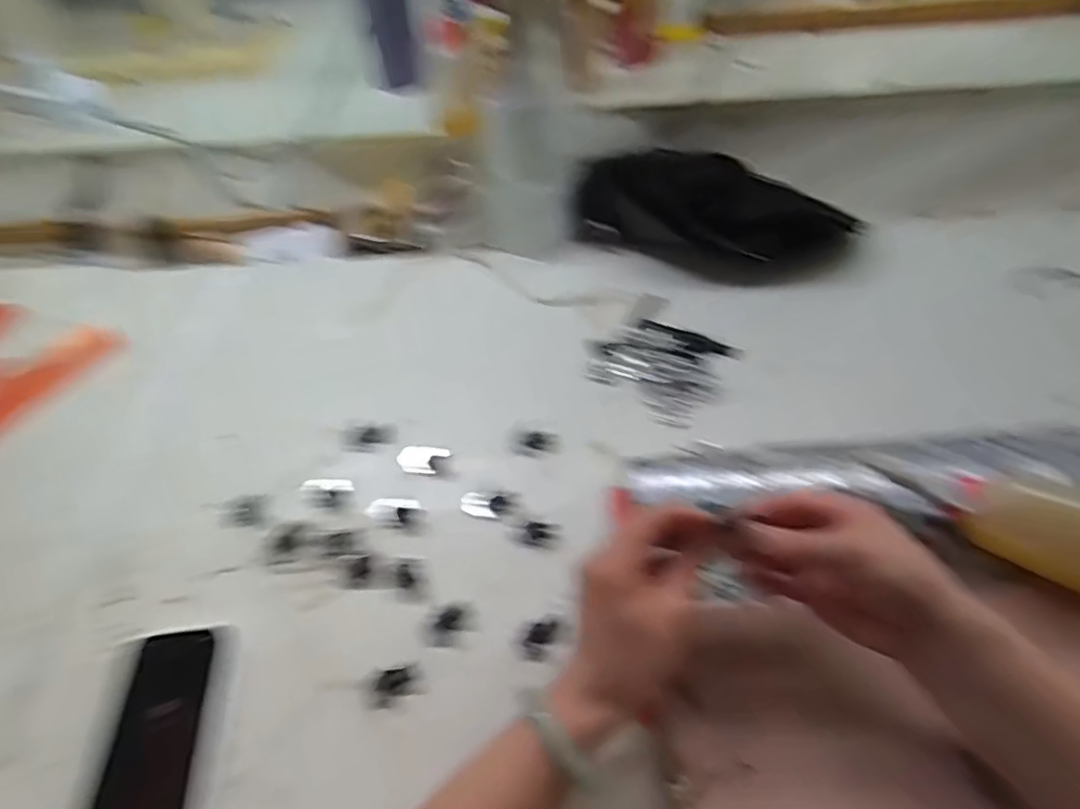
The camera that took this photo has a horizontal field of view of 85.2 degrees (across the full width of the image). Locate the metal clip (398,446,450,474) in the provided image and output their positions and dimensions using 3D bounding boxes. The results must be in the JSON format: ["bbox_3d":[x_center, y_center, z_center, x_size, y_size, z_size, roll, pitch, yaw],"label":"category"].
[{"bbox_3d":[-0.106,0.050,0.528,0.044,0.006,0.025,4,53,8],"label":"metal clip"}]

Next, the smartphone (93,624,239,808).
[{"bbox_3d":[-0.251,0.233,0.385,0.080,0.012,0.166,-4,52,1],"label":"smartphone"}]

